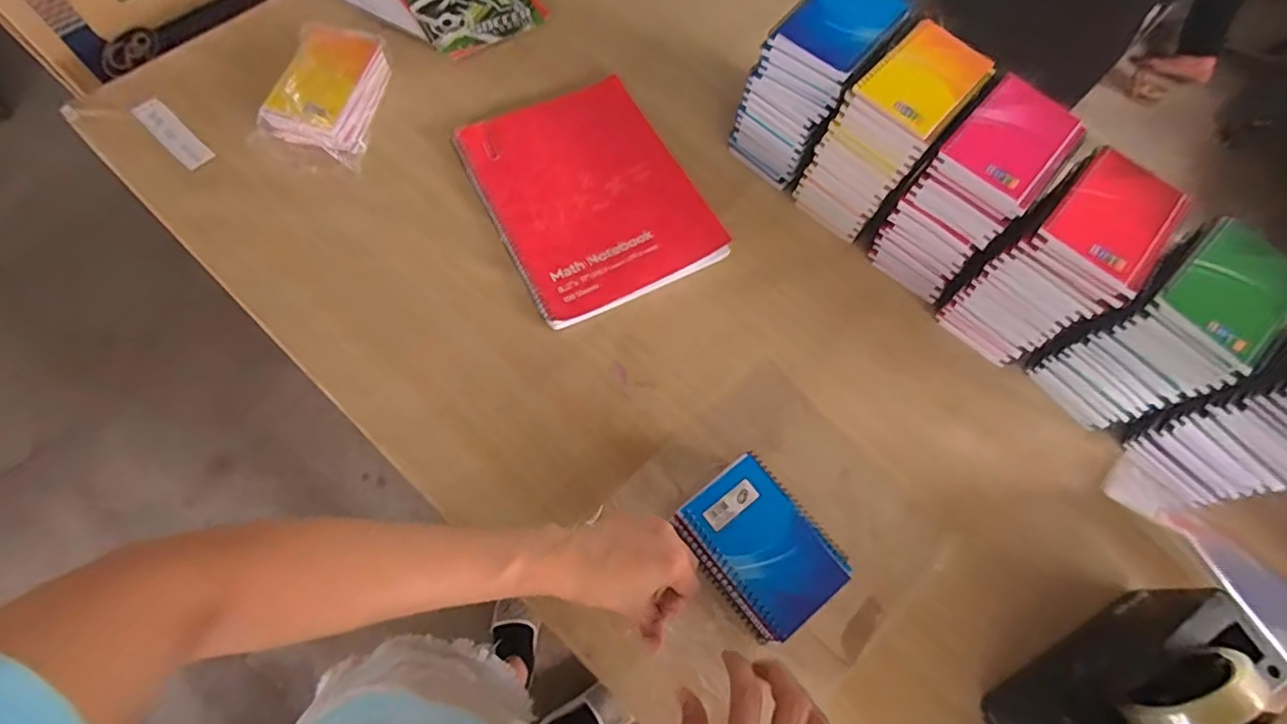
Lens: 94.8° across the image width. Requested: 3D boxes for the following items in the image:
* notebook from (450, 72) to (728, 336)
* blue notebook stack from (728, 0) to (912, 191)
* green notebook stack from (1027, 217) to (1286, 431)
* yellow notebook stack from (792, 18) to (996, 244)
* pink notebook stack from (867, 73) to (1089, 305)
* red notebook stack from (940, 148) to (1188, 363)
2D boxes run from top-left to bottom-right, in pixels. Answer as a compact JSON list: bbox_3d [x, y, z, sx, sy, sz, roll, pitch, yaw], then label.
[{"bbox_3d":[-0.063,-0.191,0.653,0.210,0.015,0.272,-25,72,-14],"label":"notebook"},{"bbox_3d":[0.188,-0.309,0.655,0.105,0.166,0.134,37,70,10],"label":"blue notebook stack"},{"bbox_3d":[0.489,-0.029,0.561,0.138,0.162,0.102,-36,75,-17],"label":"green notebook stack"},{"bbox_3d":[0.259,-0.237,0.628,0.097,0.168,0.138,44,71,12],"label":"yellow notebook stack"},{"bbox_3d":[0.331,-0.172,0.610,0.096,0.169,0.133,40,70,11],"label":"pink notebook stack"},{"bbox_3d":[0.401,-0.099,0.583,0.103,0.164,0.136,41,70,11],"label":"red notebook stack"}]

